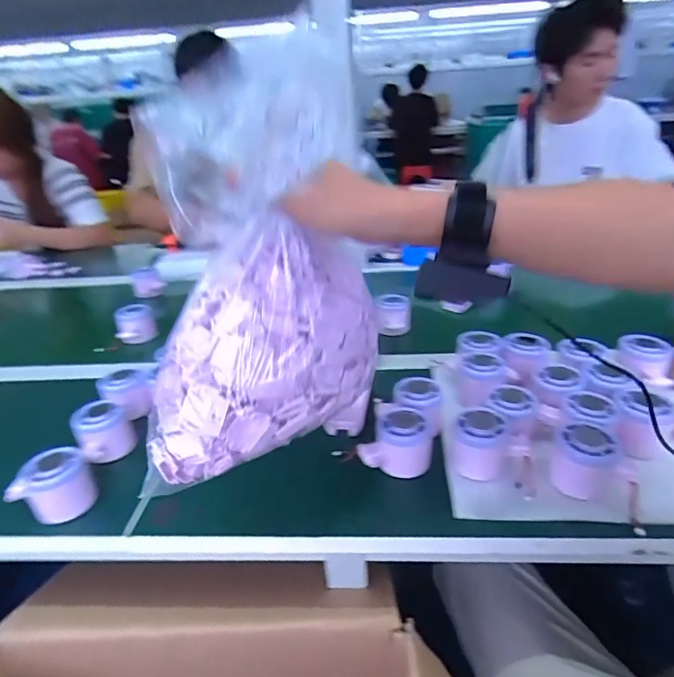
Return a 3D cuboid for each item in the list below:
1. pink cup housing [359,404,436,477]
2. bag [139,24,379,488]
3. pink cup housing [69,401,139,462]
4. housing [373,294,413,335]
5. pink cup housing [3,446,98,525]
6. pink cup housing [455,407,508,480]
[{"bbox_3d":[0.064,0.111,0.511,0.076,0.053,0.060,-1,28,7],"label":"pink cup housing"},{"bbox_3d":[-0.053,0.010,0.427,0.193,0.230,0.130,9,2,-20],"label":"bag"},{"bbox_3d":[-0.273,0.108,0.554,0.060,0.051,0.076,-21,31,-28],"label":"pink cup housing"},{"bbox_3d":[0.095,-0.040,0.793,0.058,0.054,0.057,-2,28,7],"label":"housing"},{"bbox_3d":[-0.289,0.151,0.477,0.071,0.051,0.056,-24,33,-33],"label":"pink cup housing"},{"bbox_3d":[0.149,0.110,0.488,0.050,0.059,0.052,3,28,15],"label":"pink cup housing"}]

